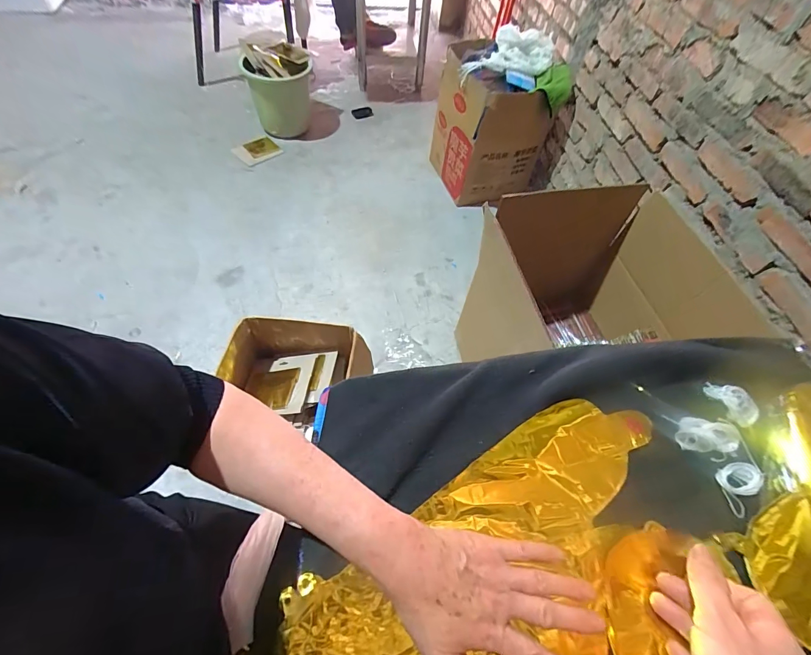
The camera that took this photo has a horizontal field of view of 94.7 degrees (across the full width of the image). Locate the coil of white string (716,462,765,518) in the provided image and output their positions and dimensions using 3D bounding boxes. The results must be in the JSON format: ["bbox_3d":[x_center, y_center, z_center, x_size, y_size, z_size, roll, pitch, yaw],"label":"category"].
[{"bbox_3d":[0.348,0.163,0.382,0.046,0.010,0.046,-7,59,-10],"label":"coil of white string"}]

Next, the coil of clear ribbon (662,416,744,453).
[{"bbox_3d":[0.317,0.114,0.396,0.066,0.022,0.030,13,58,2],"label":"coil of clear ribbon"}]

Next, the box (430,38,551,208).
[{"bbox_3d":[0.325,-0.830,1.577,0.360,0.486,0.406,-13,60,-13],"label":"box"}]

